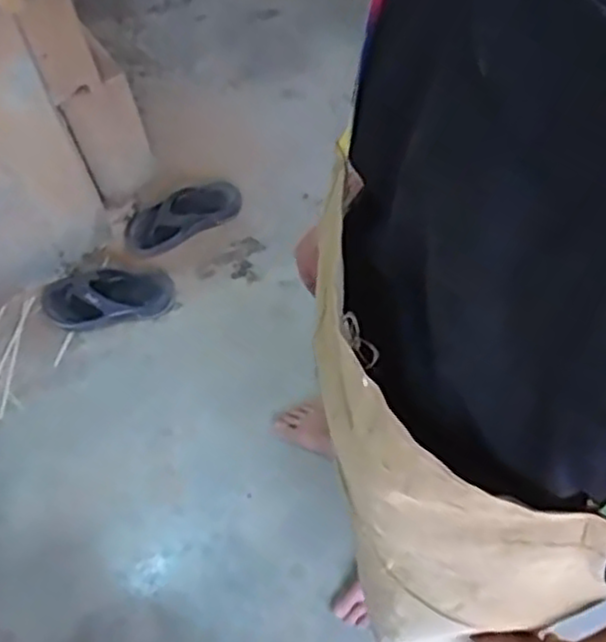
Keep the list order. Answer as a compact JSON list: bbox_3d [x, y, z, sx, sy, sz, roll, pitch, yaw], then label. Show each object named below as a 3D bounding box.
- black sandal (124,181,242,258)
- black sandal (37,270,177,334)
[{"bbox_3d":[-0.281,-0.246,1.673,0.282,0.058,0.138,-34,66,-14],"label":"black sandal"},{"bbox_3d":[-0.429,-0.044,1.582,0.289,0.053,0.125,-5,62,0],"label":"black sandal"}]

